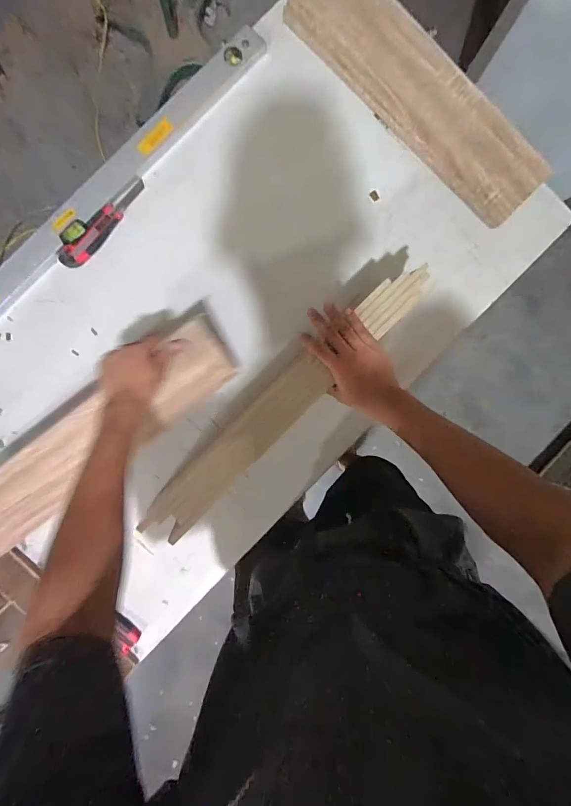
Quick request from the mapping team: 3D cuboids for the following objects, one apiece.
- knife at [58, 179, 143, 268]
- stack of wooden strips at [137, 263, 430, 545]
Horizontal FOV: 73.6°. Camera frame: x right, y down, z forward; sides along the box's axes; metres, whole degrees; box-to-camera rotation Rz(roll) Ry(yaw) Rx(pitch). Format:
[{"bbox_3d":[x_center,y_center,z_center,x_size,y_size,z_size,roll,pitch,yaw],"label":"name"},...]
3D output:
[{"bbox_3d":[-0.338,-0.333,0.706,0.044,0.016,0.204,39,90,-3],"label":"knife"},{"bbox_3d":[0.002,-0.003,0.614,0.587,0.034,0.076,-44,93,-1],"label":"stack of wooden strips"}]

